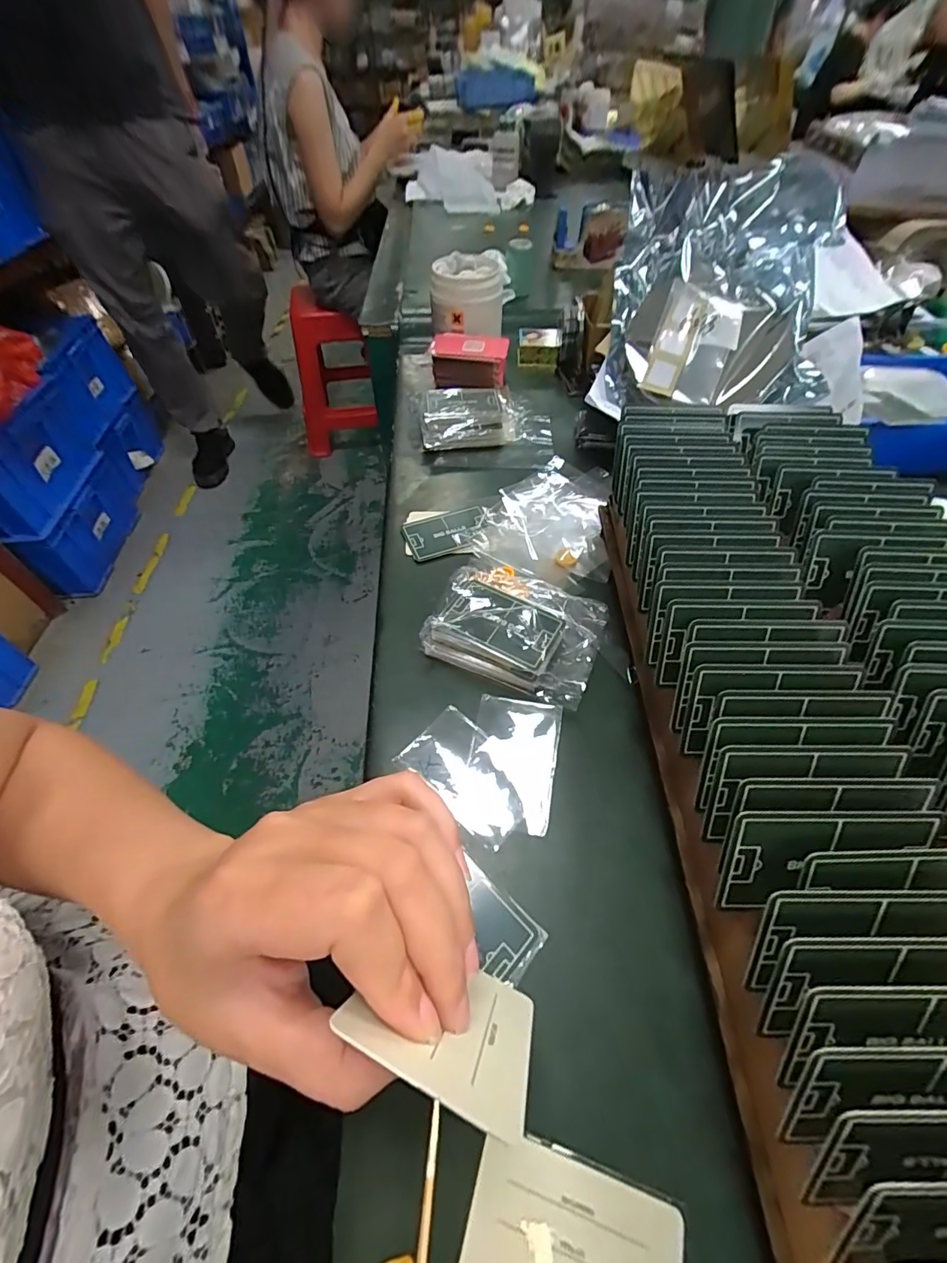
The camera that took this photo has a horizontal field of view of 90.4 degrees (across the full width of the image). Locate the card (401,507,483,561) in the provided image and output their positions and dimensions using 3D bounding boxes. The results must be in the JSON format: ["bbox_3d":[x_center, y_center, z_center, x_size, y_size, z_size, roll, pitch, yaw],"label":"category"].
[{"bbox_3d":[-0.026,-0.096,0.452,0.077,0.005,0.050,-18,55,-12],"label":"card"}]

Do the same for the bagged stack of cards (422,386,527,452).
[{"bbox_3d":[-0.002,-0.247,0.545,0.119,0.042,0.079,-10,53,-7],"label":"bagged stack of cards"}]

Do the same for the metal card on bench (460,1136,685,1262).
[{"bbox_3d":[0.040,0.253,0.189,0.084,0.004,0.054,13,54,11],"label":"metal card on bench"}]

